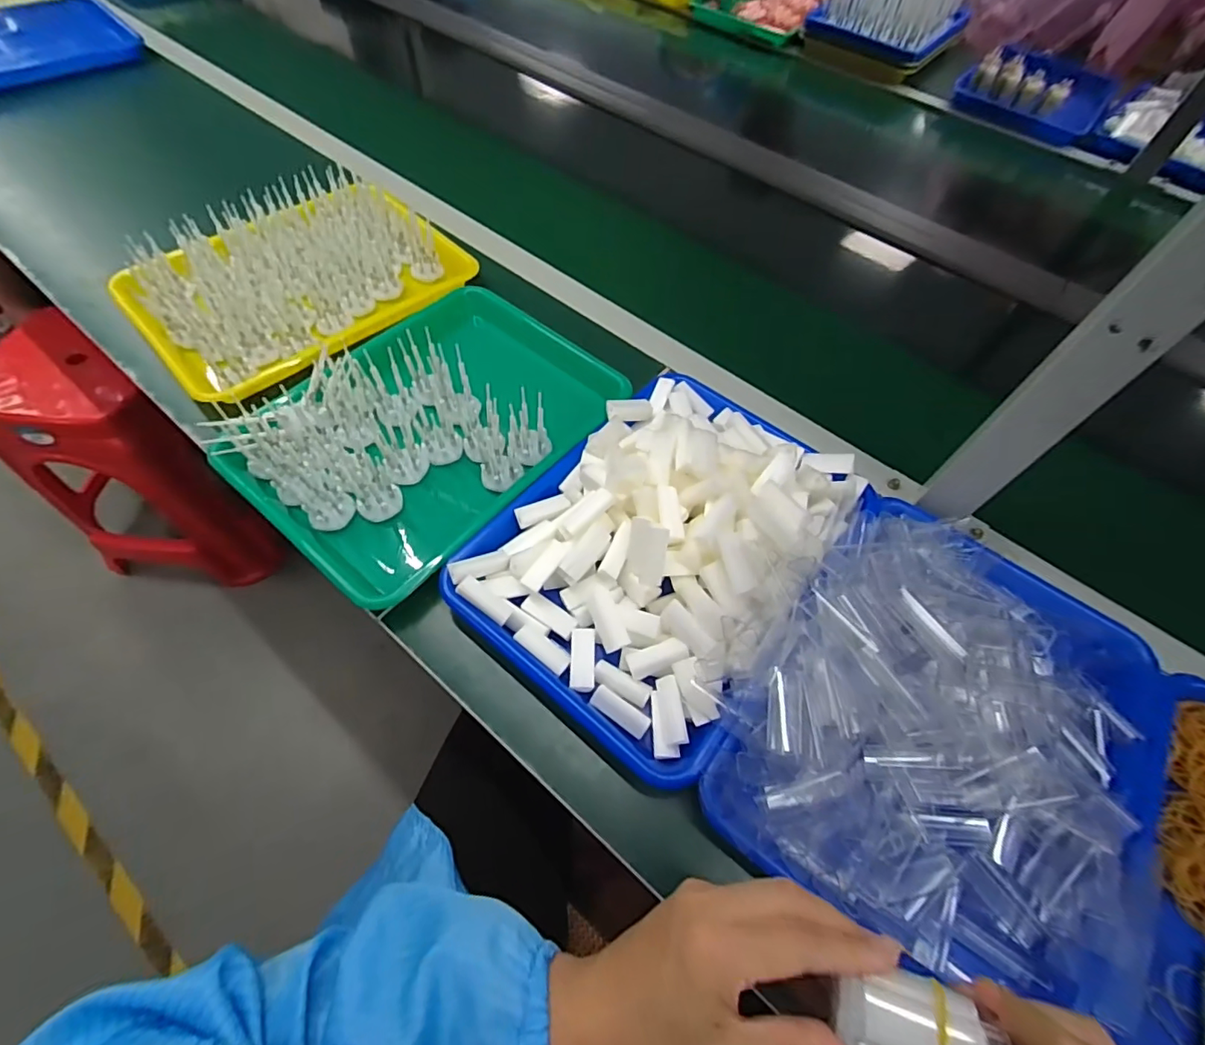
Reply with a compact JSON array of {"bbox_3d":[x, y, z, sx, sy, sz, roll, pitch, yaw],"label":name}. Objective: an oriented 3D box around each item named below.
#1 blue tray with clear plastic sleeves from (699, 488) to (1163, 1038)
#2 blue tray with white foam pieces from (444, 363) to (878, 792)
[{"bbox_3d":[0.260,0.133,0.389,0.277,0.092,0.323,32,62,14],"label":"blue tray with clear plastic sleeves"},{"bbox_3d":[0.053,0.008,0.458,0.241,0.077,0.326,34,62,15],"label":"blue tray with white foam pieces"}]

